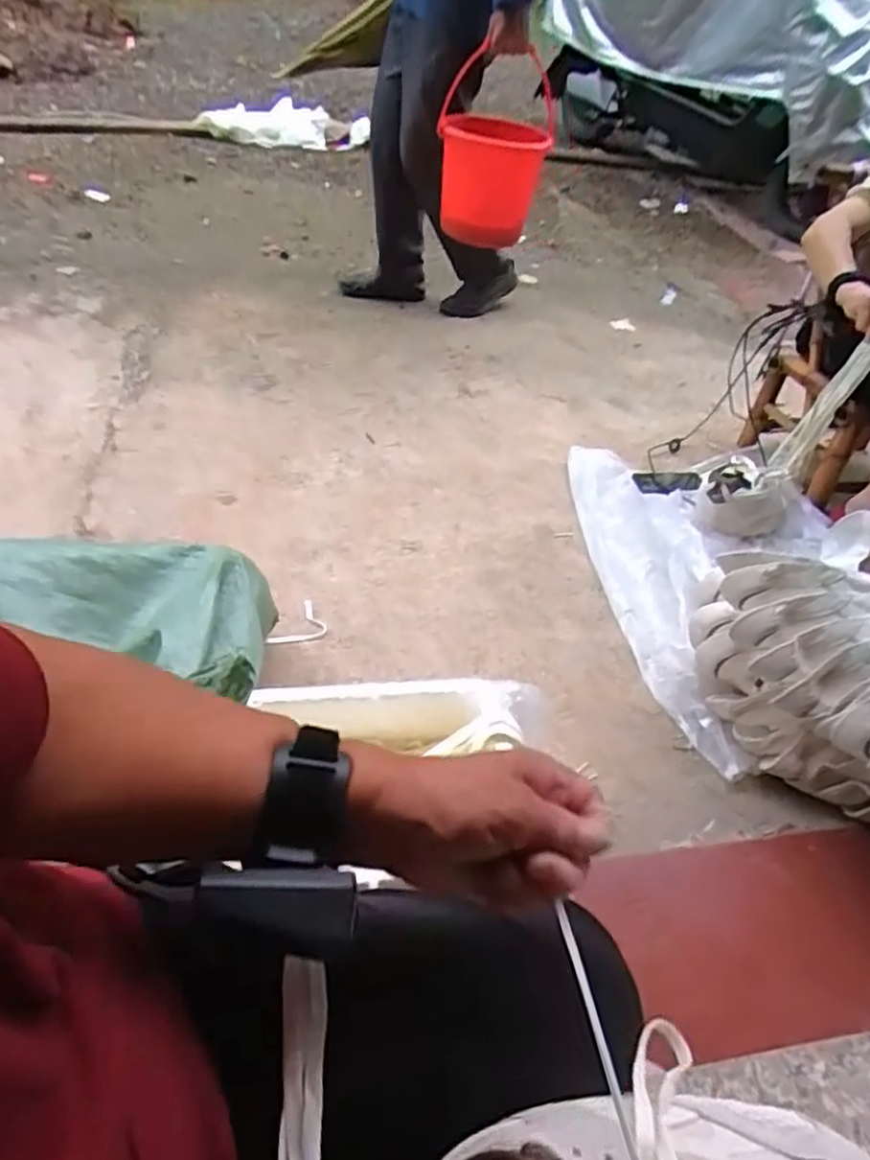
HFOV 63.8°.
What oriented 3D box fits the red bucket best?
[{"bbox_3d":[0.127,-0.880,1.444,0.208,0.343,0.234,14,48,5],"label":"red bucket"}]

